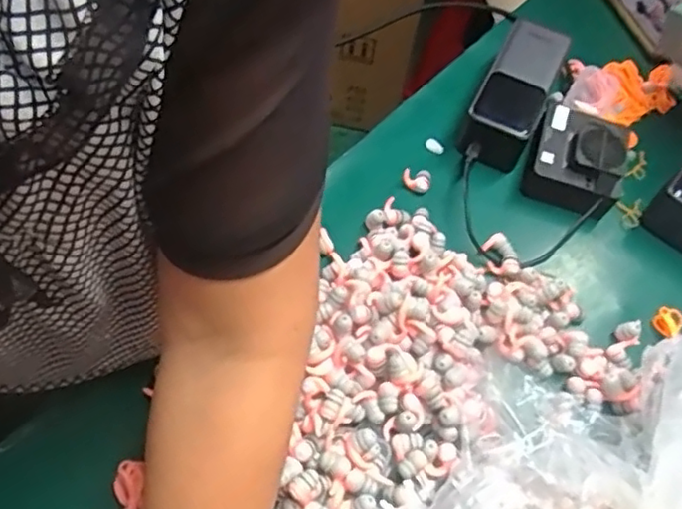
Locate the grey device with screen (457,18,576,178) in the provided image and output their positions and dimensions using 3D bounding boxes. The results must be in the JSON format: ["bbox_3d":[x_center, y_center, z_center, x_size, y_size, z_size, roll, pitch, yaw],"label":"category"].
[{"bbox_3d":[0.148,-0.138,0.557,0.053,0.058,0.138,25,64,9],"label":"grey device with screen"}]

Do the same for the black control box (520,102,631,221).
[{"bbox_3d":[0.194,-0.080,0.527,0.072,0.047,0.082,21,64,7],"label":"black control box"}]

